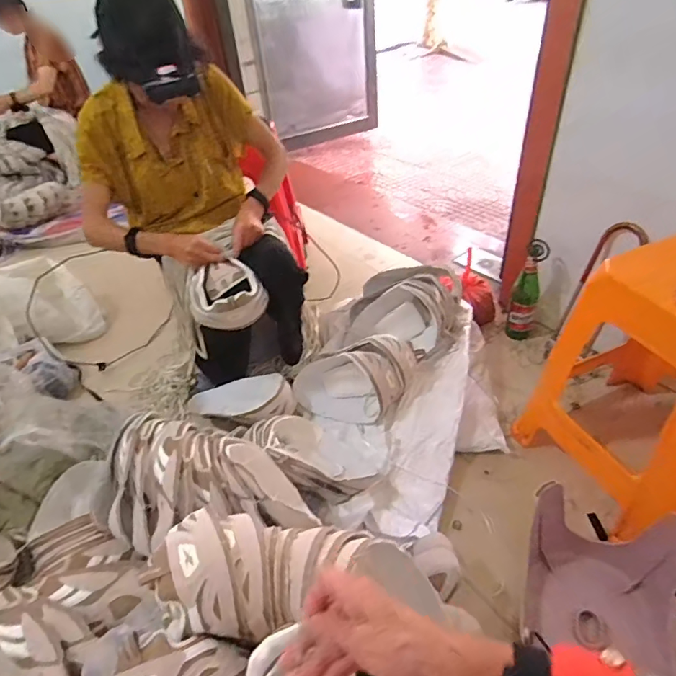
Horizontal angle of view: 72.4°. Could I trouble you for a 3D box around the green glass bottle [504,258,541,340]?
[{"bbox_3d":[0.525,-0.112,1.296,0.072,0.240,0.084,11,44,18],"label":"green glass bottle"}]

